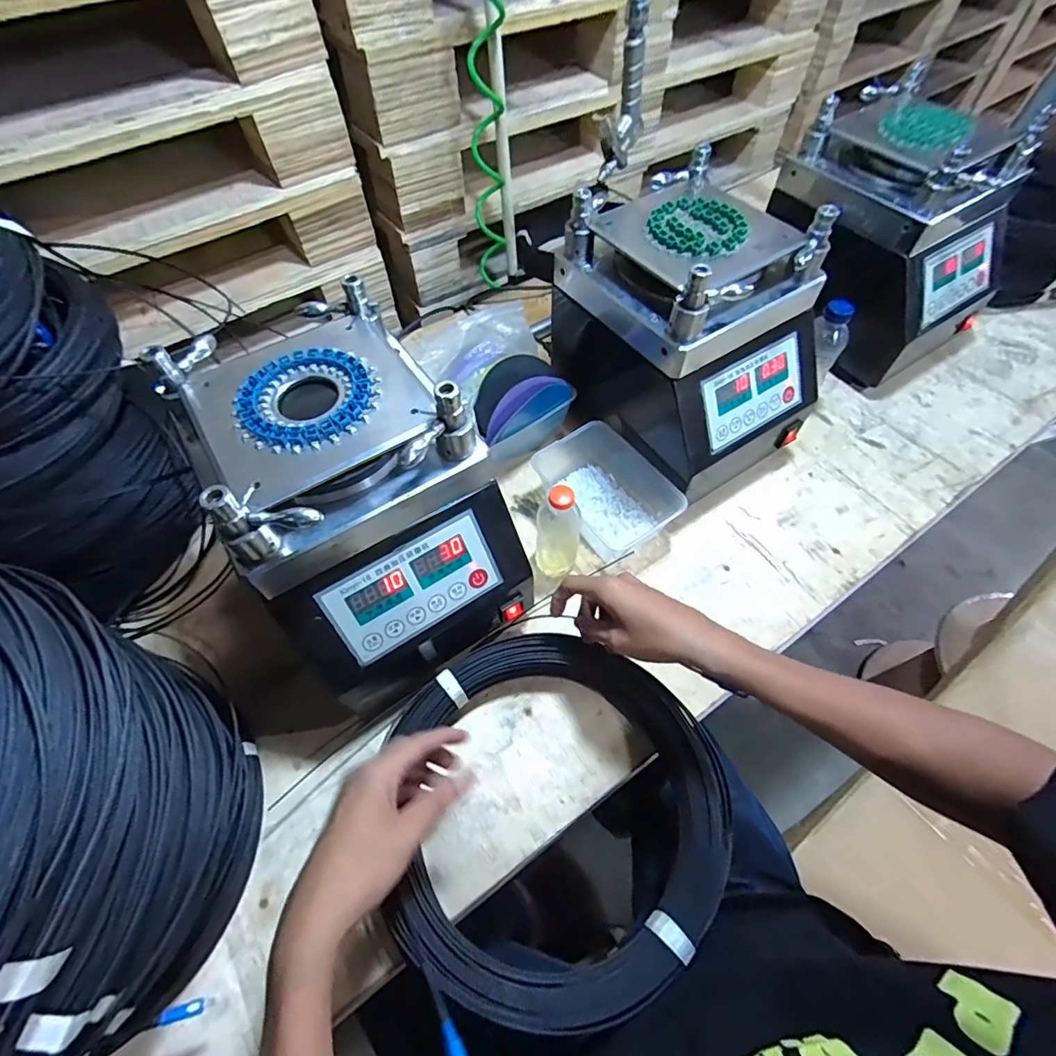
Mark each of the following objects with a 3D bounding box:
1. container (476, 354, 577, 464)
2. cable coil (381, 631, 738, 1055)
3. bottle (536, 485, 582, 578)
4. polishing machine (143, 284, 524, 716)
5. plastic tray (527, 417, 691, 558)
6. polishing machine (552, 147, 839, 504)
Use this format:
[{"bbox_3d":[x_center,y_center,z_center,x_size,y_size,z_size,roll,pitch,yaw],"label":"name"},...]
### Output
[{"bbox_3d":[-0.015,-0.159,0.690,0.148,0.126,0.085,-33,64,-17],"label":"container"},{"bbox_3d":[0.036,0.248,0.471,0.313,0.052,0.306,1,61,-1],"label":"cable coil"},{"bbox_3d":[0.035,0.003,0.577,0.052,0.135,0.053,7,60,6],"label":"bottle"},{"bbox_3d":[-0.160,-0.017,0.506,0.213,0.266,0.289,-32,64,-16],"label":"polishing machine"},{"bbox_3d":[0.092,-0.051,0.644,0.110,0.063,0.186,-36,65,-18],"label":"plastic tray"},{"bbox_3d":[0.193,-0.231,0.635,0.234,0.266,0.291,-28,63,-14],"label":"polishing machine"}]

